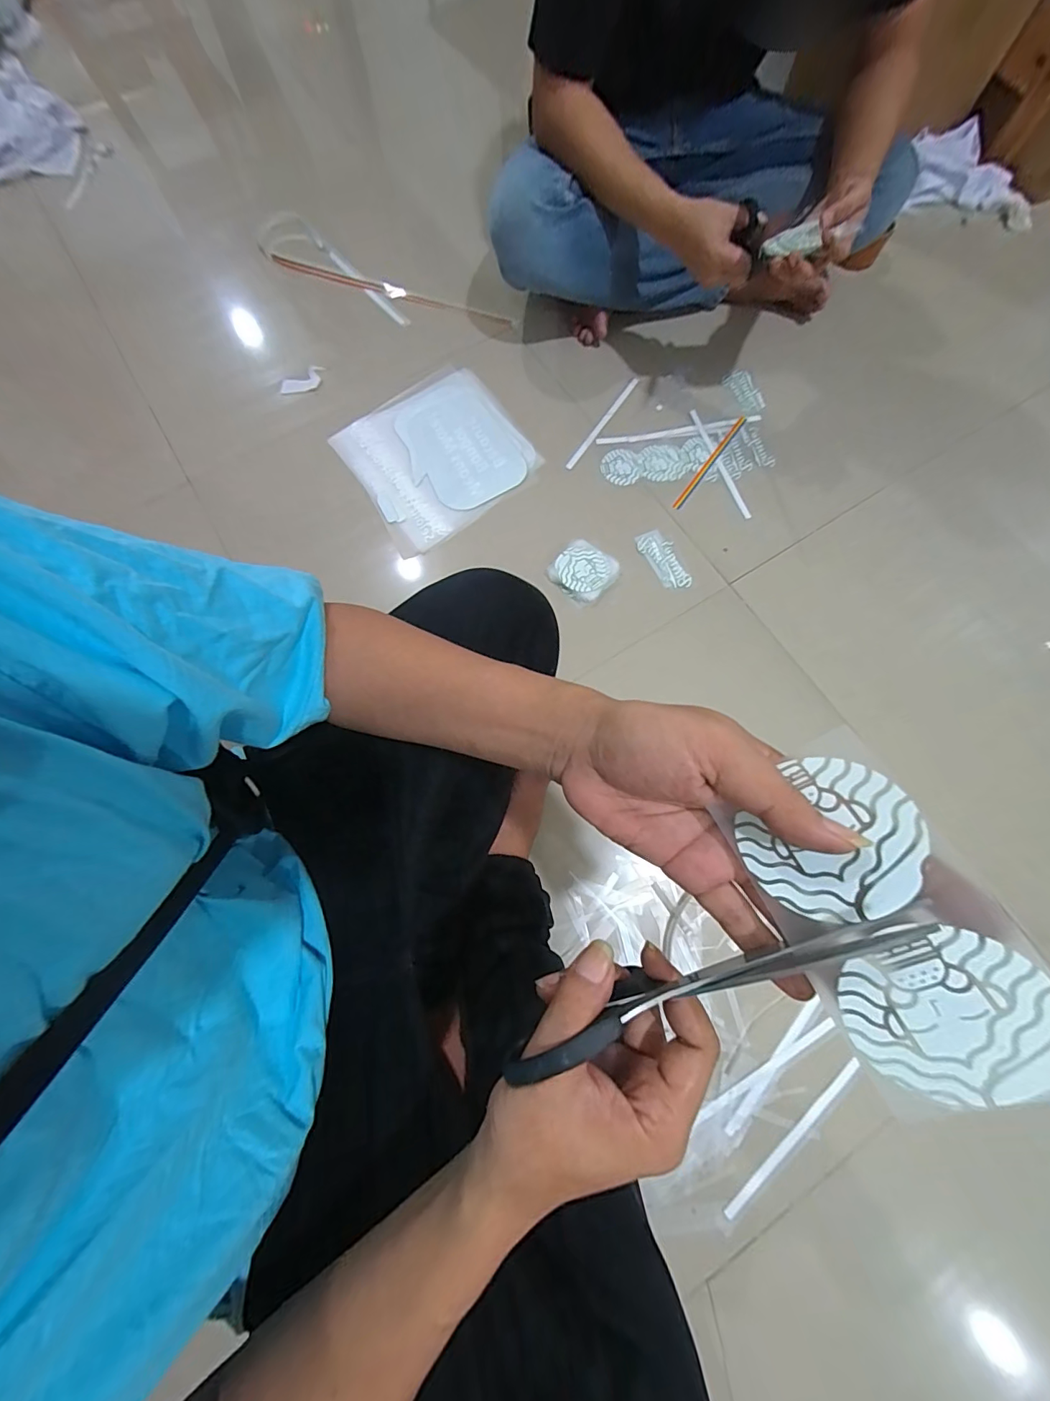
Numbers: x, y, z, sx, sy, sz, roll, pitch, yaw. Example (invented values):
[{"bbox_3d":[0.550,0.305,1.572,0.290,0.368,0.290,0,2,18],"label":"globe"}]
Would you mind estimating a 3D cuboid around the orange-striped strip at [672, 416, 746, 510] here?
[{"bbox_3d":[0.300,-0.383,0.746,0.015,0.004,0.212,36,78,11],"label":"orange-striped strip"}]

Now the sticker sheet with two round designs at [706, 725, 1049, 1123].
[{"bbox_3d":[0.143,0.088,0.187,0.071,0.010,0.138,-36,69,24],"label":"sticker sheet with two round designs"}]

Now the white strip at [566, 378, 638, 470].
[{"bbox_3d":[0.130,-0.463,0.771,0.015,0.005,0.218,31,77,10],"label":"white strip"}]

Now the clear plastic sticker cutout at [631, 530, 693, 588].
[{"bbox_3d":[0.208,-0.210,0.698,0.049,0.004,0.101,-24,77,-7],"label":"clear plastic sticker cutout"}]

